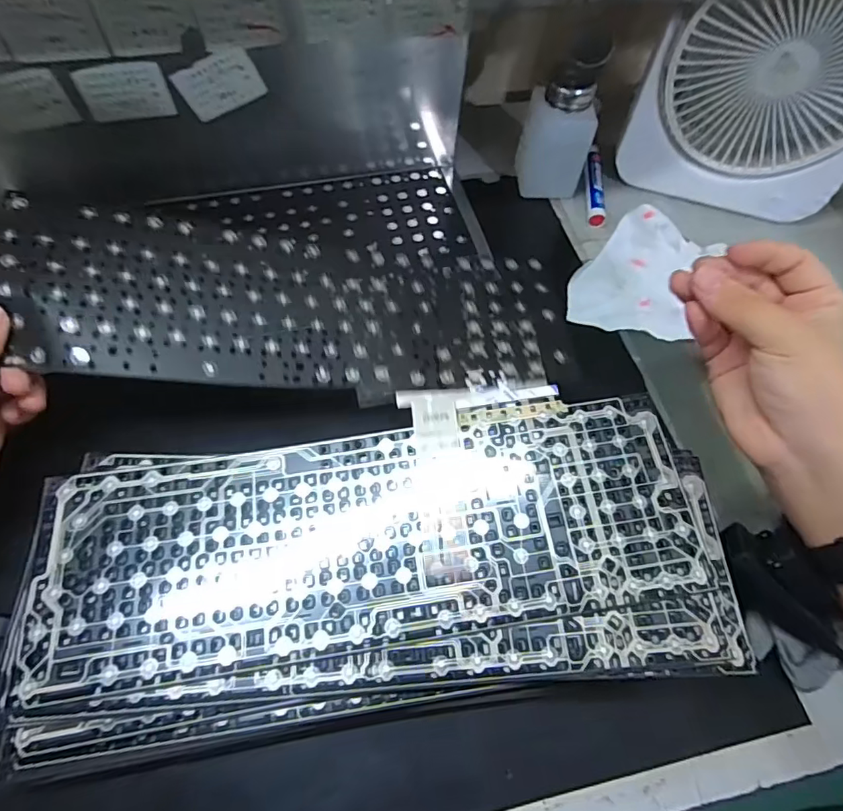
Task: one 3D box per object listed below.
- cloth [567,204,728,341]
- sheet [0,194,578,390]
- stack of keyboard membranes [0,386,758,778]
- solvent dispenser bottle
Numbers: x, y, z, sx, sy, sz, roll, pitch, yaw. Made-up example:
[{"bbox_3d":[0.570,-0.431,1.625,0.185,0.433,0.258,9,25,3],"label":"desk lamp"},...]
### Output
[{"bbox_3d":[0.183,-0.113,0.421,0.097,0.042,0.106,18,61,7],"label":"cloth"},{"bbox_3d":[-0.078,-0.071,0.340,0.351,0.022,0.119,3,64,-11],"label":"sheet"},{"bbox_3d":[-0.022,0.079,0.285,0.375,0.011,0.165,-6,66,-3],"label":"stack of keyboard membranes"},{"bbox_3d":[0.119,-0.241,0.436,0.055,0.123,0.050,2,61,-2],"label":"solvent dispenser bottle"}]

